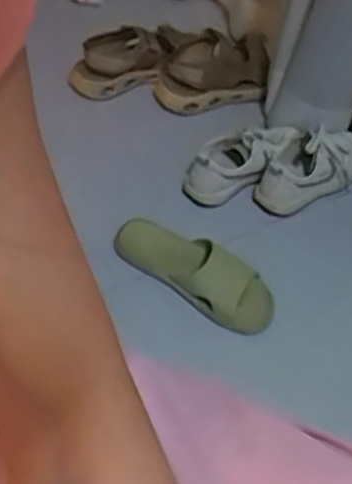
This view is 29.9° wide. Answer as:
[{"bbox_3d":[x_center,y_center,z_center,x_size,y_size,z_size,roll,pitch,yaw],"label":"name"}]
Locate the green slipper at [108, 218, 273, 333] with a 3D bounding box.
[{"bbox_3d":[0.021,0.038,0.914,0.245,0.060,0.080,32,55,18],"label":"green slipper"}]

